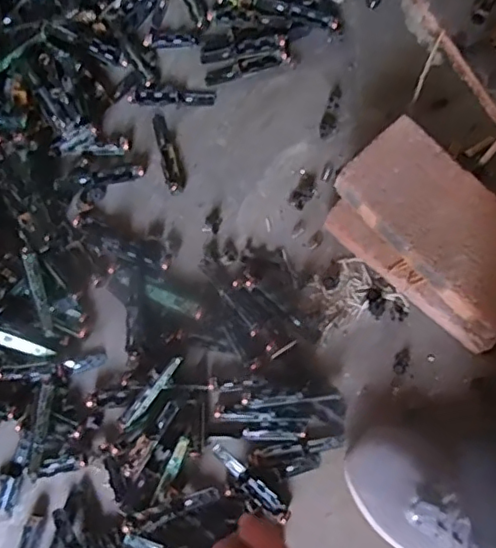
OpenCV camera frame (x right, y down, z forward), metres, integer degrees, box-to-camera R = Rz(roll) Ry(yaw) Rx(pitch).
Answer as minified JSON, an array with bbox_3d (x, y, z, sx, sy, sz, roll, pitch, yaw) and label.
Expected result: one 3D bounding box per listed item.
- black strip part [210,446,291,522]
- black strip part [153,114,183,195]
[{"bbox_3d":[0.003,0.225,0.631,0.106,0.021,0.021,39,84,11],"label":"black strip part"},{"bbox_3d":[-0.100,-0.151,0.729,0.019,0.004,0.105,-14,80,-2],"label":"black strip part"}]

